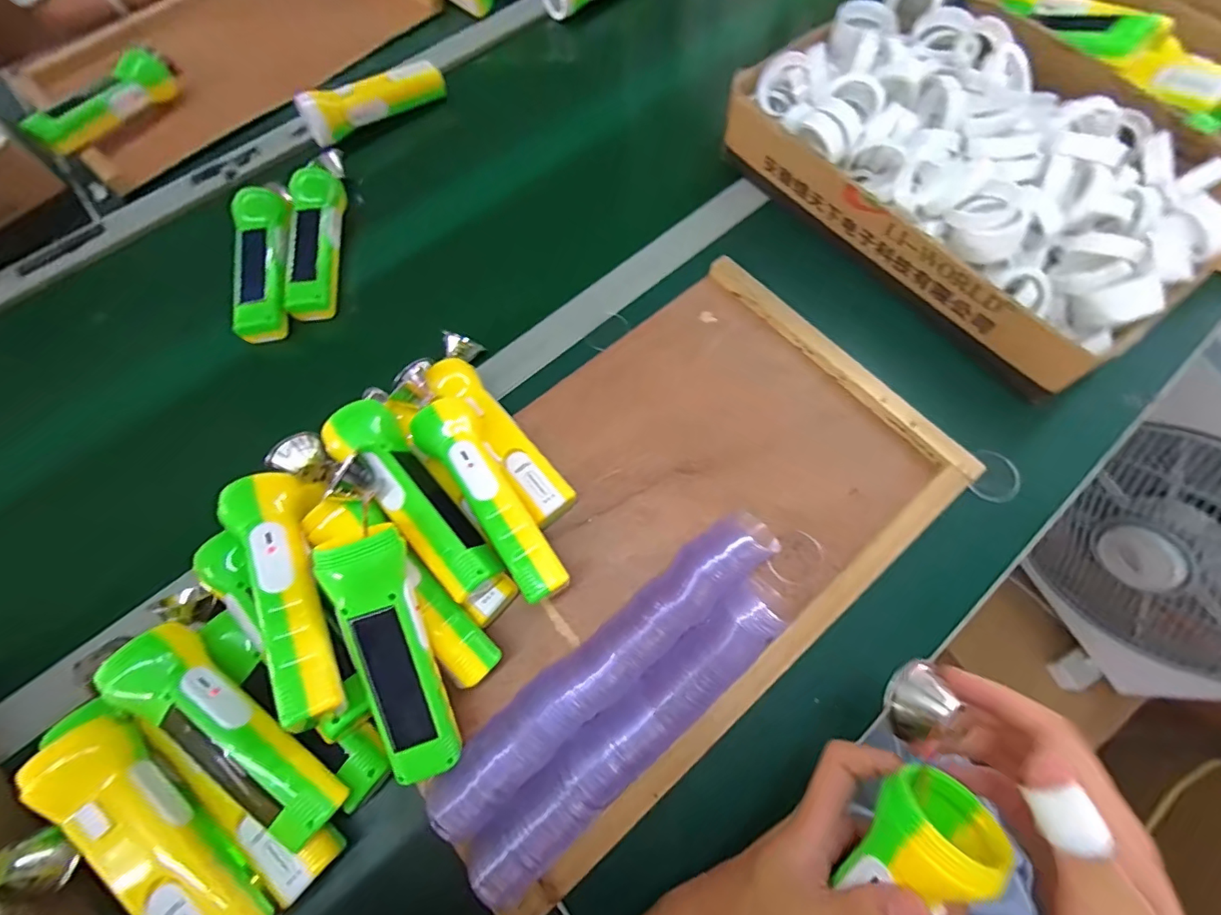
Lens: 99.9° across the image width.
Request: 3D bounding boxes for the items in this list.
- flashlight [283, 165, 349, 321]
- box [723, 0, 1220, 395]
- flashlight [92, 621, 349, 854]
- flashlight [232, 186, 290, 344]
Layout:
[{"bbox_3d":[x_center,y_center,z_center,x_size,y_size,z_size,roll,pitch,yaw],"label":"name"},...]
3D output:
[{"bbox_3d":[-0.306,-0.224,0.532,0.044,0.034,0.187,-4,68,1],"label":"flashlight"},{"bbox_3d":[0.333,-0.278,0.479,0.239,0.086,0.413,-36,71,-11],"label":"box"},{"bbox_3d":[-0.238,0.174,0.322,0.162,0.042,0.054,41,75,1],"label":"flashlight"},{"bbox_3d":[-0.351,-0.200,0.523,0.052,0.041,0.173,-10,68,-1],"label":"flashlight"}]

